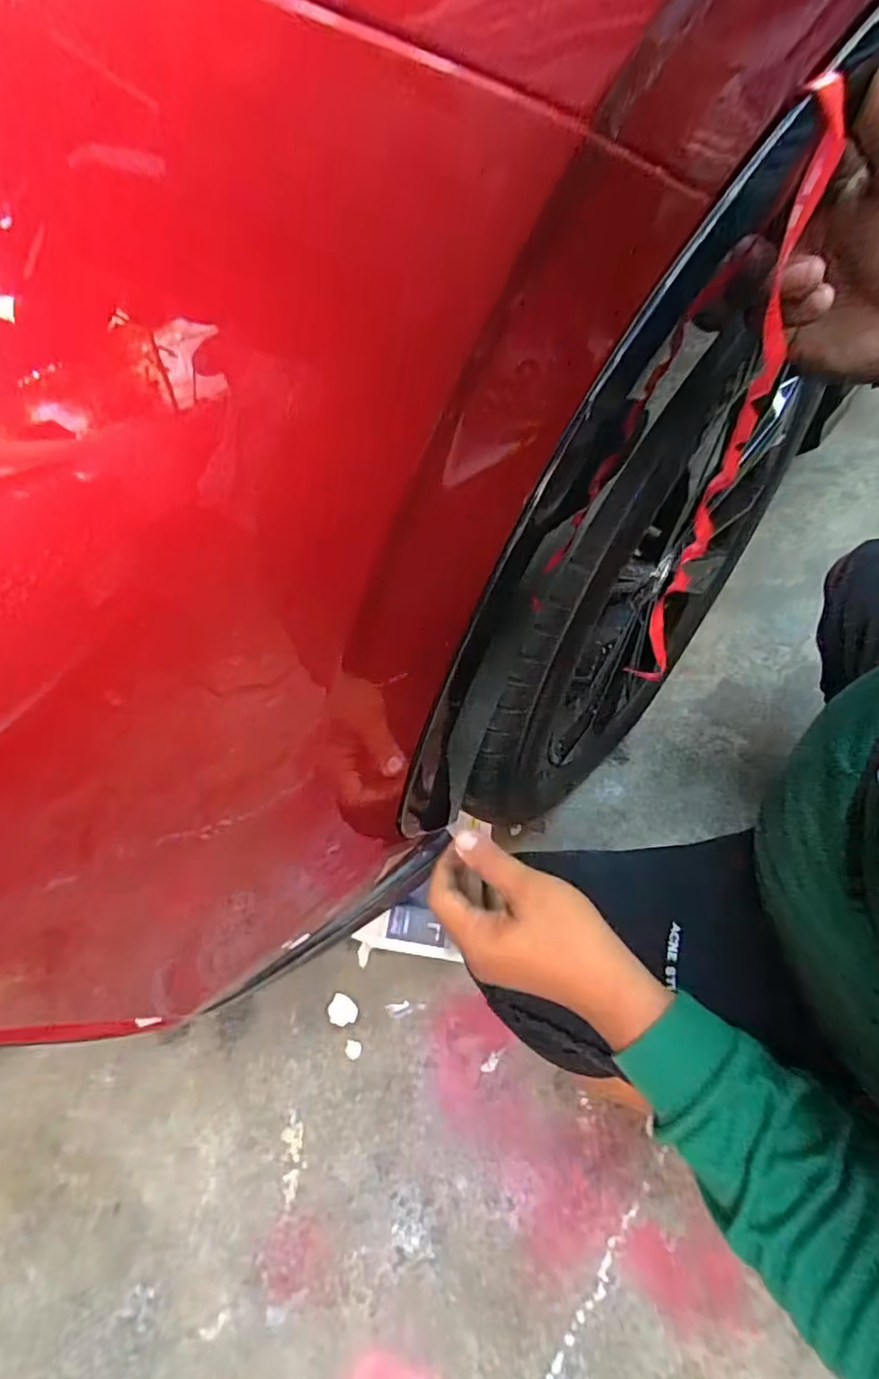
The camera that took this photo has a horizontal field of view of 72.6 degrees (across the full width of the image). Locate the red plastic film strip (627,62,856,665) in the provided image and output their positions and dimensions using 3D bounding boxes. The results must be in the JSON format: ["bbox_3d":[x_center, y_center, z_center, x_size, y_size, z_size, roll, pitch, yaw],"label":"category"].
[{"bbox_3d":[0.160,-0.130,0.350,0.039,0.316,0.025,-12,47,-12],"label":"red plastic film strip"}]

